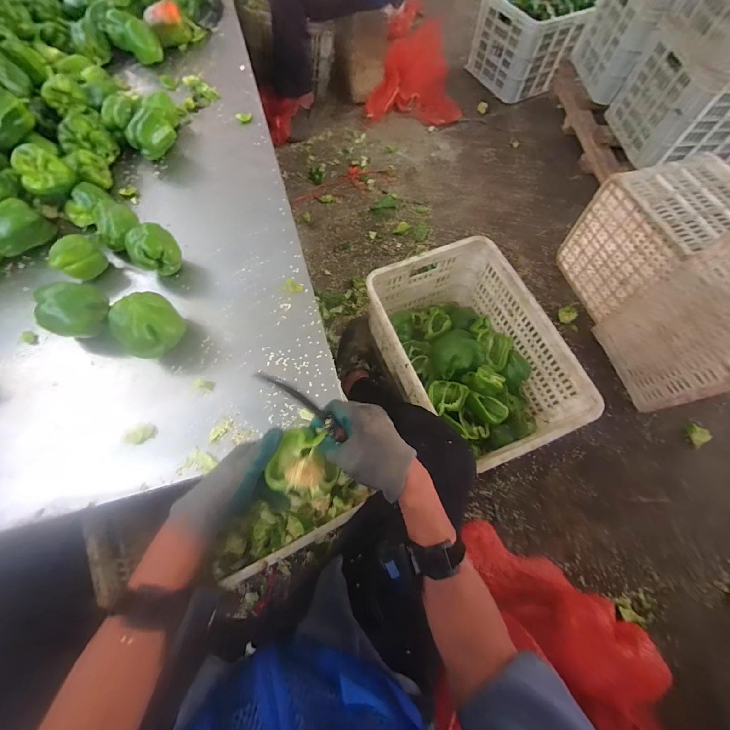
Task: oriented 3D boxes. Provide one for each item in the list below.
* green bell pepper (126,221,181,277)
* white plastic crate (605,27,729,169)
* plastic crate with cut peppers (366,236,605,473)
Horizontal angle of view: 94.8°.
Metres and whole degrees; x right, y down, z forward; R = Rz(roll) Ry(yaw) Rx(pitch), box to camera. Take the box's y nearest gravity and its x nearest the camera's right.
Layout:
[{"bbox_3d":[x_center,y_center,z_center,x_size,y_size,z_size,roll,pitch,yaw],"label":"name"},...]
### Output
[{"bbox_3d":[-0.413,-0.222,0.664,0.084,0.083,0.078,-42,75,-15],"label":"green bell pepper"},{"bbox_3d":[1.175,-0.884,1.101,0.502,0.266,0.355,-8,69,-4],"label":"white plastic crate"},{"bbox_3d":[0.250,-0.016,0.870,0.346,0.248,0.508,-23,71,-9],"label":"plastic crate with cut peppers"}]

